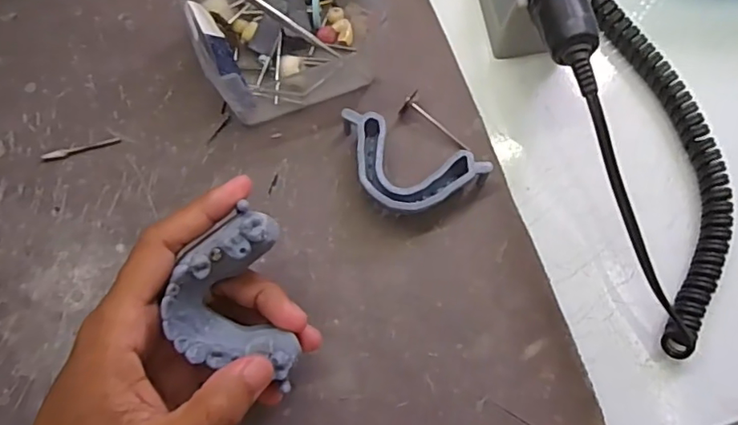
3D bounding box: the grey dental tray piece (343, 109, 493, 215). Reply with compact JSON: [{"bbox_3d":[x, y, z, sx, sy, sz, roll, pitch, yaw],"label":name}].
[{"bbox_3d":[0.019,-0.021,0.305,0.082,0.019,0.045,23,73,8],"label":"grey dental tray piece"}]

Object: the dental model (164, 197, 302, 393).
[{"bbox_3d":[-0.059,0.039,0.239,0.046,0.029,0.070,-9,75,-2],"label":"dental model"}]

